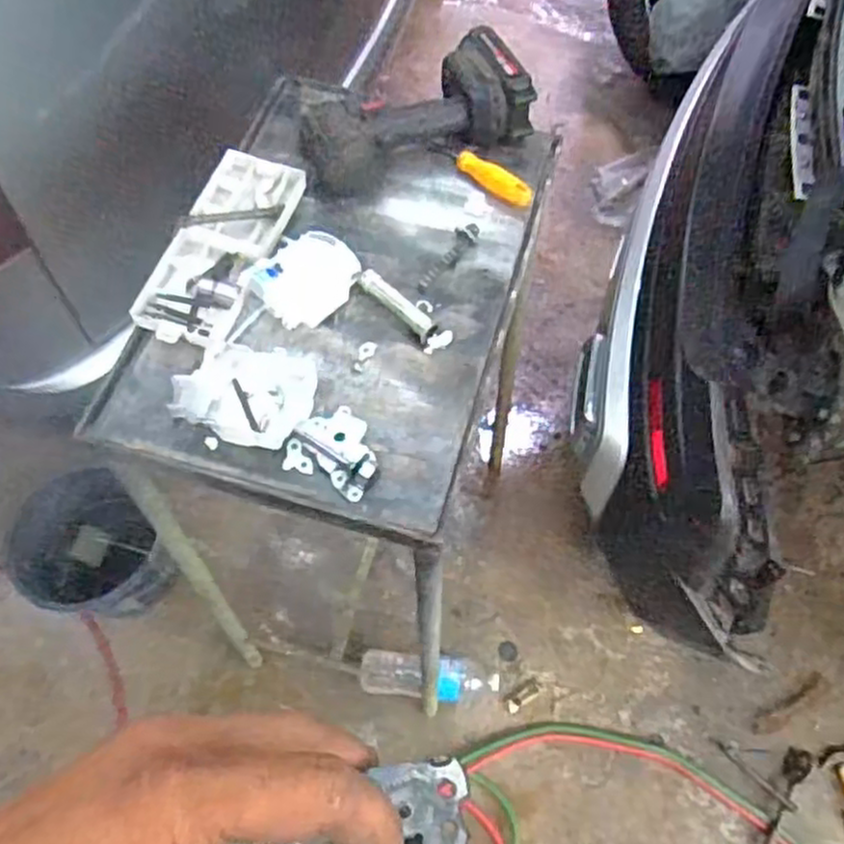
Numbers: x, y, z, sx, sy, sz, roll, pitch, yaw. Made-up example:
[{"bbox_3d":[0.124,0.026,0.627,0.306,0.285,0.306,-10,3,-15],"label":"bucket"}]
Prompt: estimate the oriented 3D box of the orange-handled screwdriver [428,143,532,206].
[{"bbox_3d":[0.062,-0.263,0.790,0.129,0.019,0.028,39,68,18],"label":"orange-handled screwdriver"}]

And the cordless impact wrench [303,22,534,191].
[{"bbox_3d":[-0.004,-0.317,0.775,0.230,0.069,0.116,-24,65,-13],"label":"cordless impact wrench"}]

